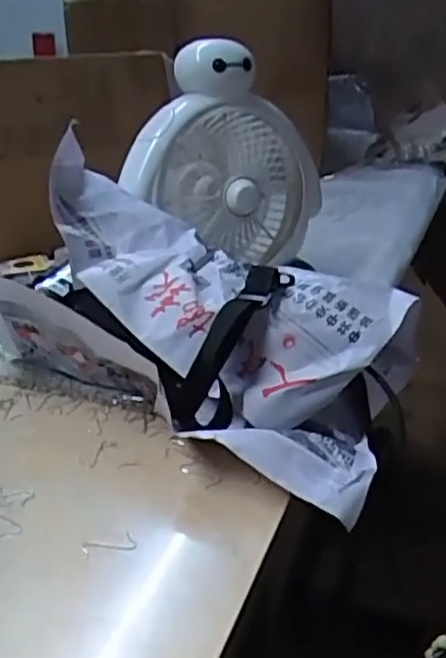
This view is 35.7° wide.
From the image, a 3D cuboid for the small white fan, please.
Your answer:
[{"bbox_3d":[-0.006,-0.187,0.776,0.246,0.241,0.125,-24,36,-39],"label":"small white fan"}]

